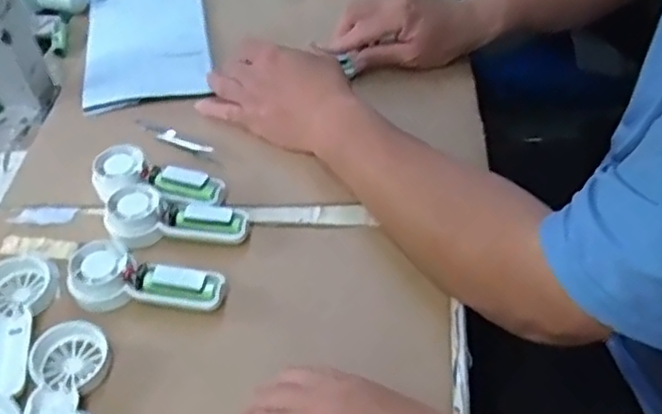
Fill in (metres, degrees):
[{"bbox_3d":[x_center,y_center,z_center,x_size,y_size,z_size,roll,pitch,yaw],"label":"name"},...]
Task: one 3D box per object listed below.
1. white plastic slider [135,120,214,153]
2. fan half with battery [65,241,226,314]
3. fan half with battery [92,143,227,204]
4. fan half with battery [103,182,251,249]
[{"bbox_3d":[-0.143,-0.063,0.615,0.089,0.006,0.015,23,51,25],"label":"white plastic slider"},{"bbox_3d":[-0.134,0.058,0.481,0.110,0.026,0.047,10,47,14],"label":"fan half with battery"},{"bbox_3d":[-0.145,-0.018,0.557,0.112,0.026,0.049,16,48,19],"label":"fan half with battery"},{"bbox_3d":[-0.118,0.010,0.526,0.107,0.029,0.045,4,45,8],"label":"fan half with battery"}]

